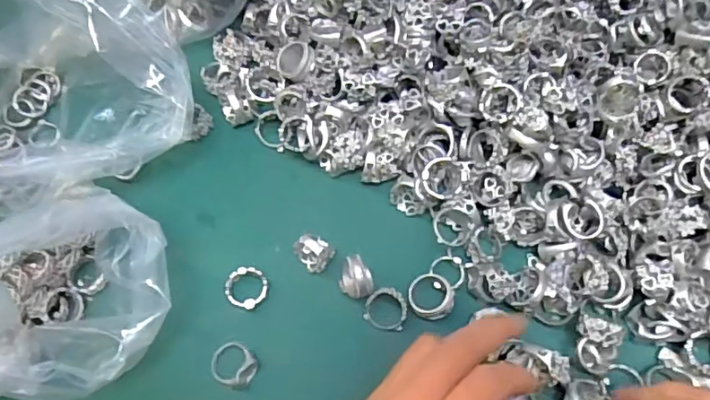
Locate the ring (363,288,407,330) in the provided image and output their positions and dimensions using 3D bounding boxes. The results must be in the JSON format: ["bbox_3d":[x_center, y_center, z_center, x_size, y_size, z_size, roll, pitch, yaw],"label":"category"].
[{"bbox_3d":[0.018,0.061,0.324,0.023,0.004,0.023,16,93,6],"label":"ring"}]

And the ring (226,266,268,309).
[{"bbox_3d":[-0.062,0.049,0.329,0.023,0.009,0.023,0,76,2],"label":"ring"}]

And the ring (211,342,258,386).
[{"bbox_3d":[-0.066,0.088,0.314,0.024,0.012,0.021,28,70,12],"label":"ring"}]

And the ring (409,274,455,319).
[{"bbox_3d":[0.043,0.054,0.324,0.026,0.011,0.023,40,73,16],"label":"ring"}]

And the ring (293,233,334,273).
[{"bbox_3d":[-0.024,0.030,0.334,0.018,0.017,0.020,-37,71,-14],"label":"ring"}]

